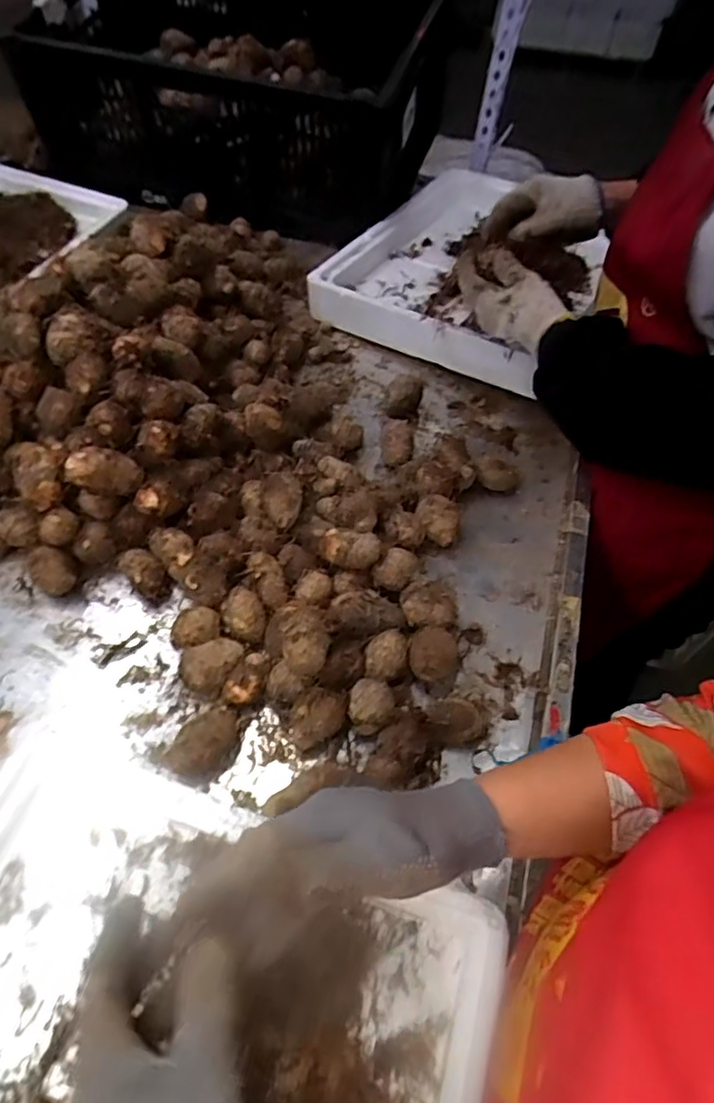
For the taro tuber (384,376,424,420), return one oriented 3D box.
[{"bbox_3d":[0.058,-0.192,0.749,0.042,0.041,0.049,11,54,5],"label":"taro tuber"}]

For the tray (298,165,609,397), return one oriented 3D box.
[{"bbox_3d":[0.174,-0.432,0.894,0.356,0.068,0.400,30,58,17],"label":"tray"}]

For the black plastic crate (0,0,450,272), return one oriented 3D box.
[{"bbox_3d":[-0.198,-0.750,1.018,0.611,0.217,0.376,15,55,8],"label":"black plastic crate"}]

